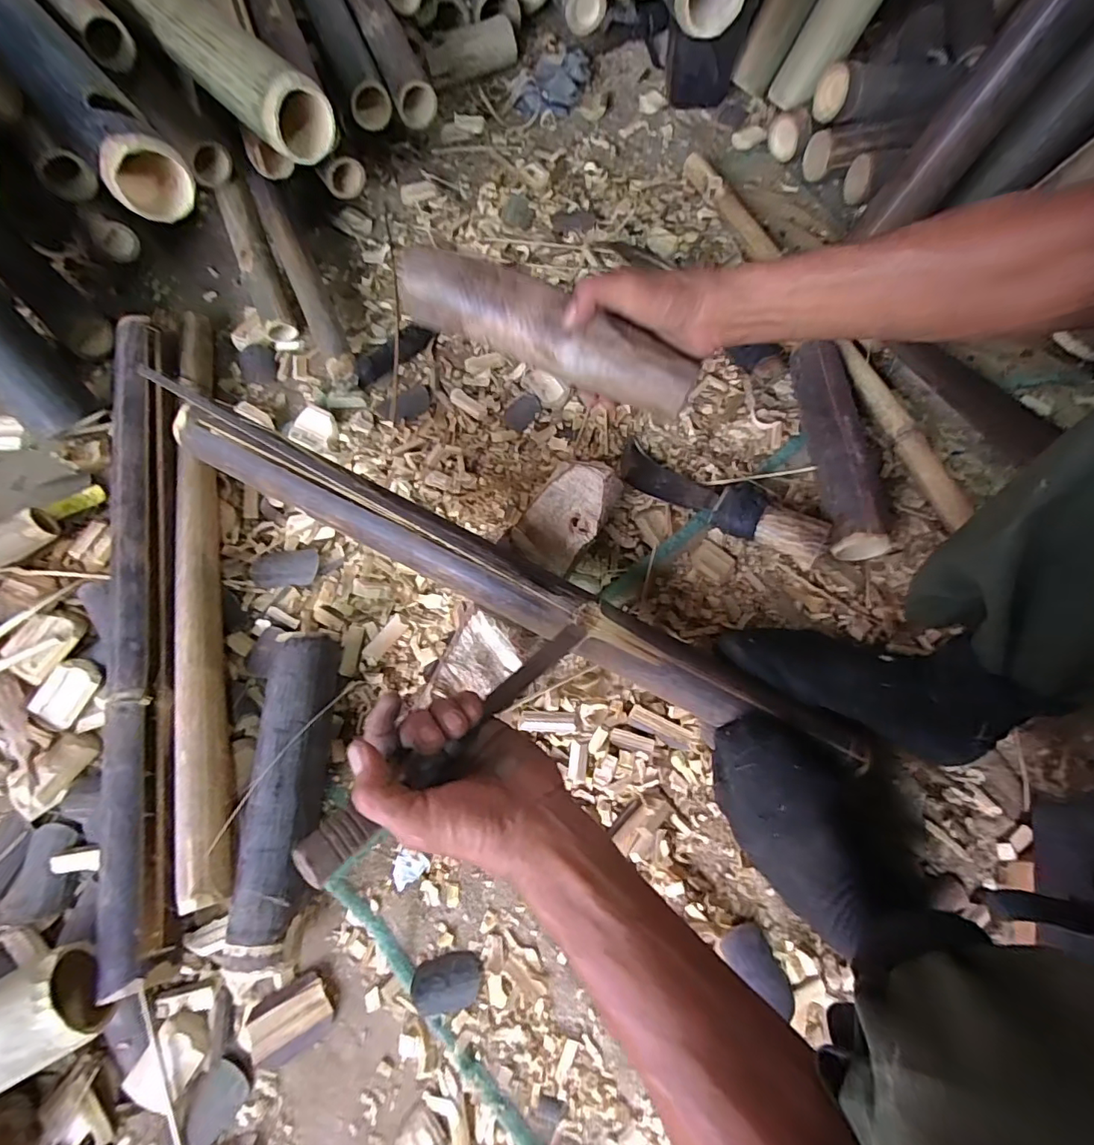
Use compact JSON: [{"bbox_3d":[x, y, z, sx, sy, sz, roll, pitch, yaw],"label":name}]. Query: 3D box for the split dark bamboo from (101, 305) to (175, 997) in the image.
[{"bbox_3d":[-0.382,0.015,0.493,0.046,0.034,0.629,-13,71,-5],"label":"split dark bamboo"}]

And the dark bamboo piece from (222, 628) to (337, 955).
[{"bbox_3d":[-0.222,0.186,0.458,0.056,0.055,0.254,1,70,0],"label":"dark bamboo piece"}]

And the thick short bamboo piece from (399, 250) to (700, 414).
[{"bbox_3d":[0.001,-0.196,0.426,0.243,0.044,0.051,24,72,3],"label":"thick short bamboo piece"}]

